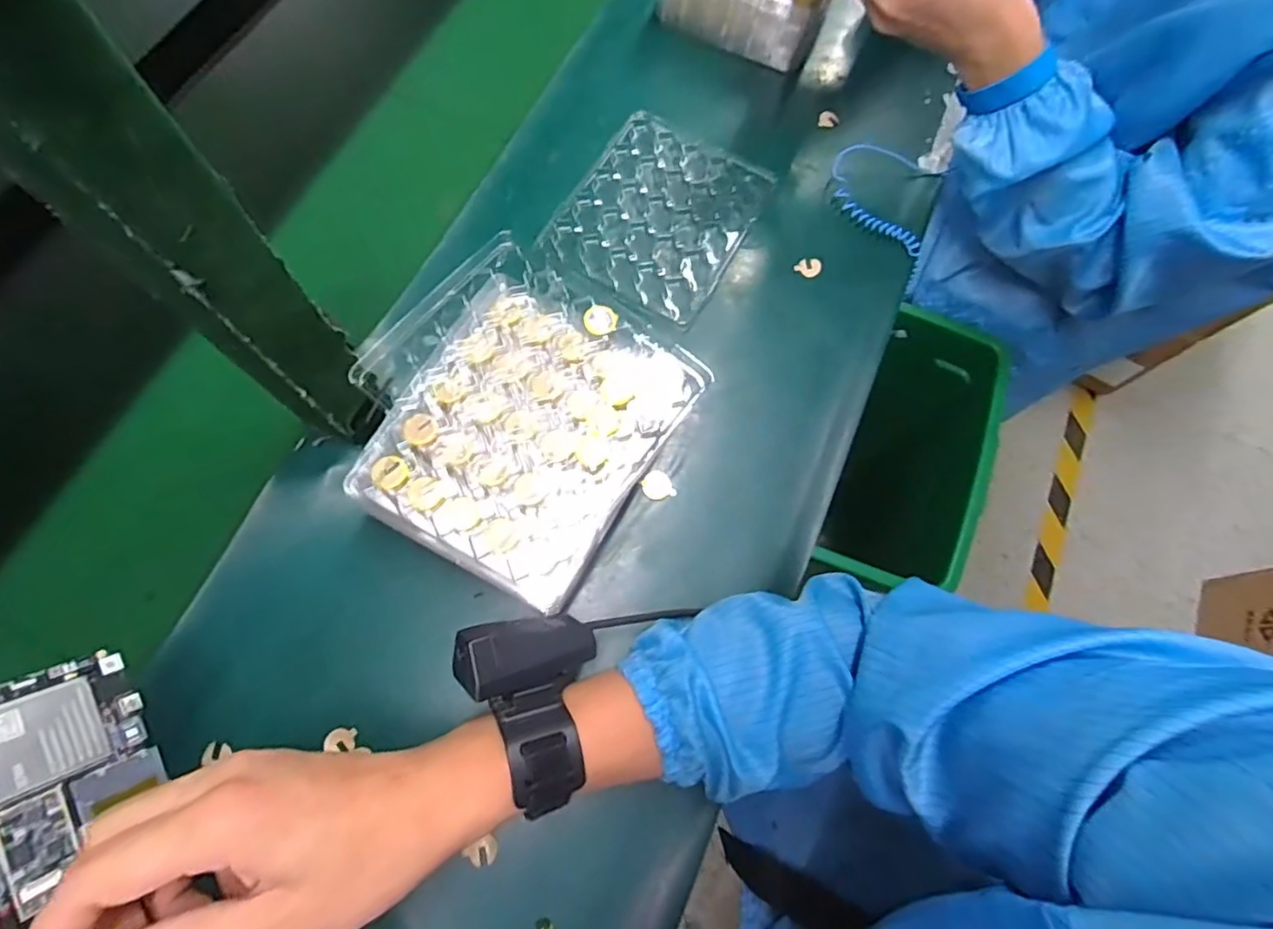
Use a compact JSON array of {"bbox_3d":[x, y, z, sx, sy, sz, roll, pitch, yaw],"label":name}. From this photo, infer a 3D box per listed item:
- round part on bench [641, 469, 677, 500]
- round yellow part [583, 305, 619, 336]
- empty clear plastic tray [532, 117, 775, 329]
[{"bbox_3d":[0.015,0.016,0.433,0.021,0.004,0.022,0,71,-1],"label":"round part on bench"},{"bbox_3d":[-0.022,-0.090,0.384,0.021,0.009,0.018,-15,72,-7],"label":"round yellow part"},{"bbox_3d":[0.020,-0.208,0.508,0.140,0.014,0.174,29,73,8],"label":"empty clear plastic tray"}]

